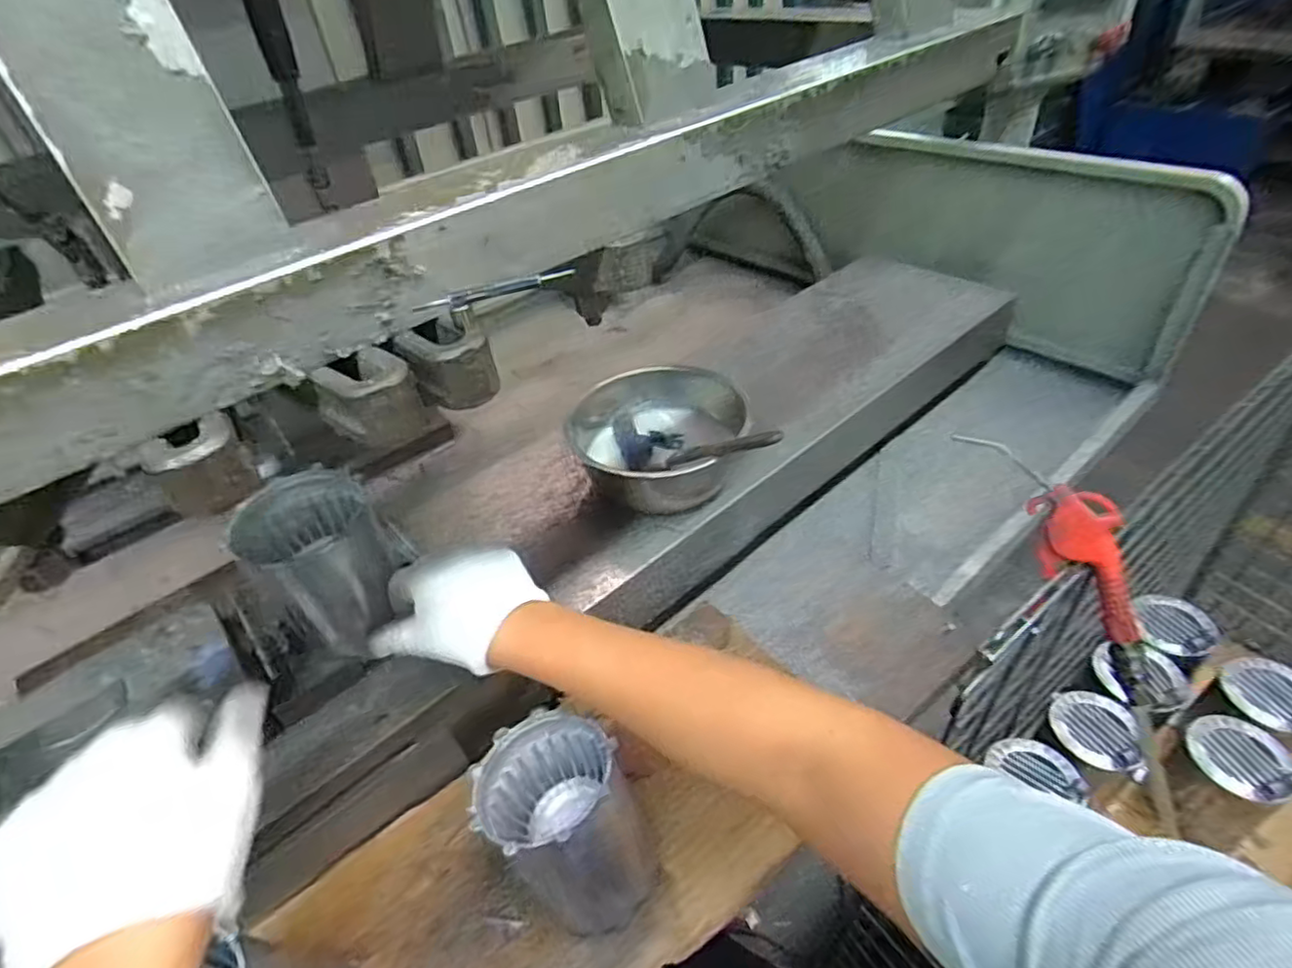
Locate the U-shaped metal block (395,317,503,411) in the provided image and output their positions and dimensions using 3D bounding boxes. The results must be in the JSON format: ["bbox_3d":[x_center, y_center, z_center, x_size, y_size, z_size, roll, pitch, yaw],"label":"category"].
[{"bbox_3d":[-0.086,-0.052,0.280,0.028,0.025,0.042,-33,49,-26],"label":"U-shaped metal block"}]

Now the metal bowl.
[{"bbox_3d":[0.011,-0.046,0.691,0.162,0.086,0.159,-4,42,3],"label":"metal bowl"}]

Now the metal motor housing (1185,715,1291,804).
[{"bbox_3d":[0.608,0.271,0.658,0.094,0.035,0.087,-4,42,3],"label":"metal motor housing"}]

